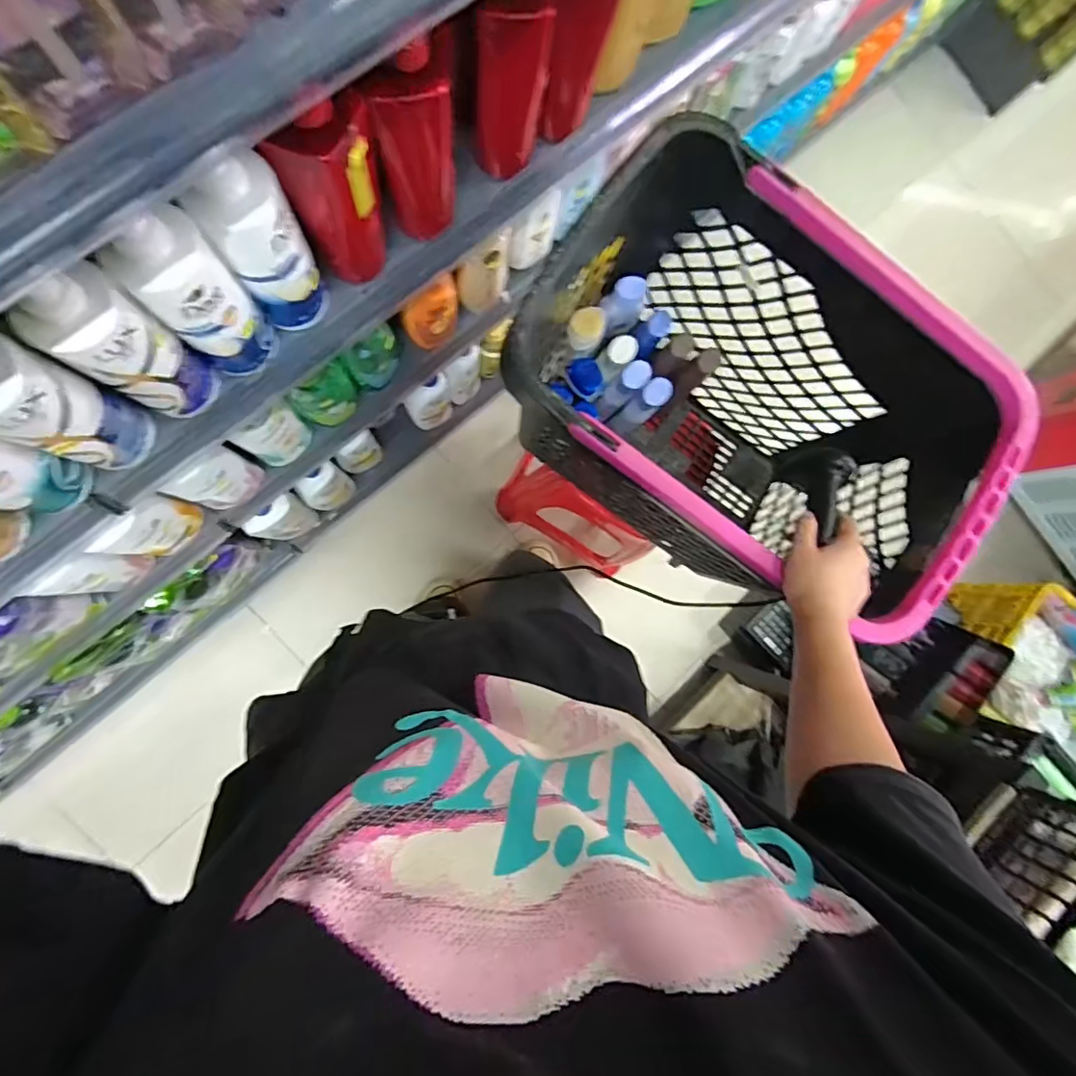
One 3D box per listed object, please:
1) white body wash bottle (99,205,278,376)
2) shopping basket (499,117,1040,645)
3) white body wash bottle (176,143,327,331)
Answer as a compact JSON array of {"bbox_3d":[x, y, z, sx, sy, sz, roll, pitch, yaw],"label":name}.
[{"bbox_3d":[-0.310,-0.216,0.518,0.071,0.224,0.057,-38,94,-9],"label":"white body wash bottle"},{"bbox_3d":[0.243,-0.153,0.809,0.565,0.460,0.358,35,83,-6],"label":"shopping basket"},{"bbox_3d":[-0.253,-0.264,0.527,0.068,0.215,0.045,-27,92,-9],"label":"white body wash bottle"}]

